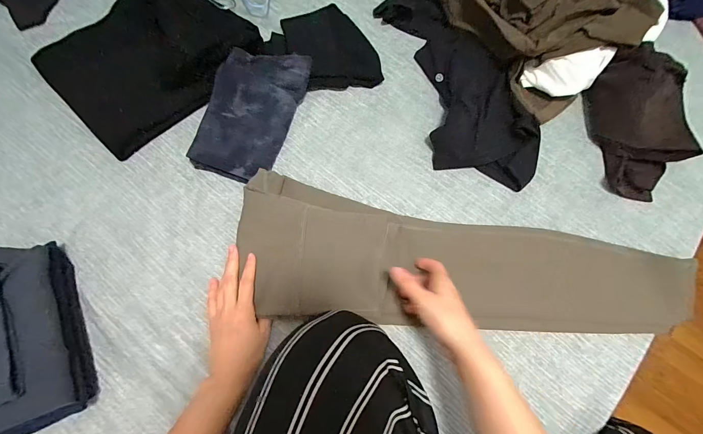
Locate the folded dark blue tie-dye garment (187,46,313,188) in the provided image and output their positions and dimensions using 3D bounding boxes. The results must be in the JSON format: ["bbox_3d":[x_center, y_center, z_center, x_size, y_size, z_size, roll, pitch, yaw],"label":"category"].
[{"bbox_3d":[-0.161,-0.166,0.537,0.135,0.056,0.215,16,73,4],"label":"folded dark blue tie-dye garment"}]

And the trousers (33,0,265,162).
[{"bbox_3d":[-0.342,-0.276,0.550,0.296,0.093,0.268,-43,78,-13],"label":"trousers"}]

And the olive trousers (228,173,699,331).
[{"bbox_3d":[0.152,0.070,0.485,0.627,0.046,0.189,8,72,-3],"label":"olive trousers"}]

